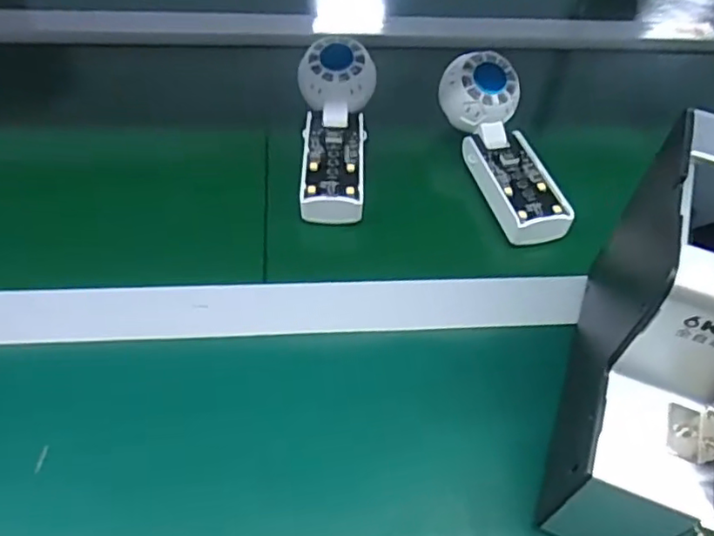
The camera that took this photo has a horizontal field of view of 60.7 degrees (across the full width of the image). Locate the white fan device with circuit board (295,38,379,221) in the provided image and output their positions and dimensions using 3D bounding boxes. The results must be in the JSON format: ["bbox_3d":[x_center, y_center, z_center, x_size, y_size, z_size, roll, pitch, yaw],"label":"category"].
[{"bbox_3d":[-0.014,-0.110,0.470,0.058,0.044,0.156,1,54,-4],"label":"white fan device with circuit board"}]

